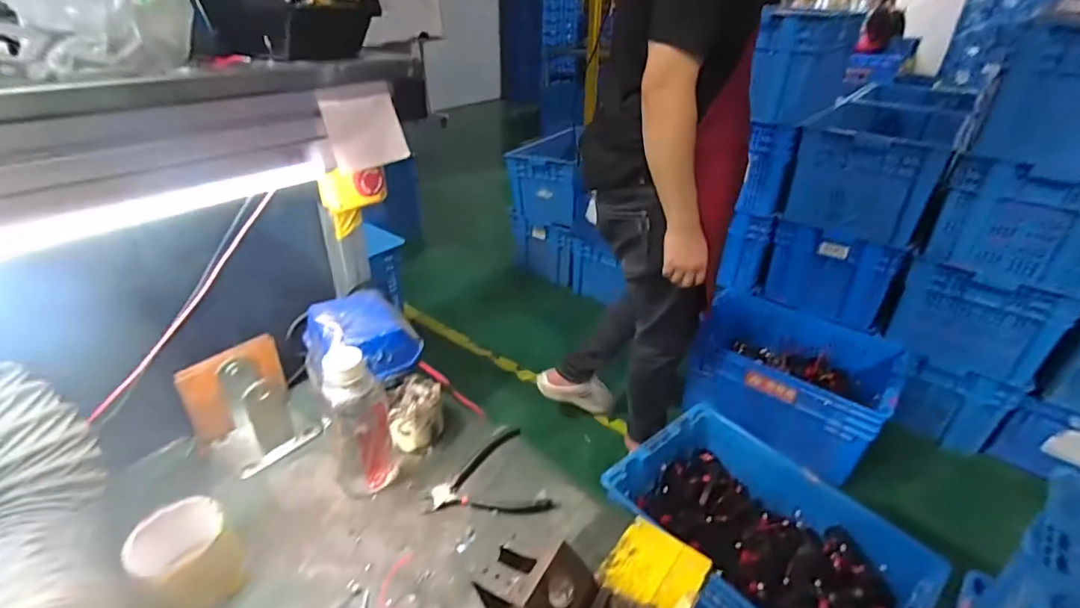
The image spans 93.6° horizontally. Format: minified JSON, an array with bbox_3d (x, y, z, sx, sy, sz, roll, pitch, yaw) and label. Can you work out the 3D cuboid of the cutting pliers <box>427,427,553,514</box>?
[{"bbox_3d":[-0.058,0.204,0.626,0.144,0.019,0.111,1,32,0],"label":"cutting pliers"}]

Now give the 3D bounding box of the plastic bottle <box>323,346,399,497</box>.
[{"bbox_3d":[-0.203,0.143,0.574,0.069,0.177,0.061,-15,35,-24],"label":"plastic bottle"}]

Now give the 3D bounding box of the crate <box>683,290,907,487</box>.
[{"bbox_3d":[0.797,0.208,1.665,0.572,0.277,0.454,23,38,31],"label":"crate"}]

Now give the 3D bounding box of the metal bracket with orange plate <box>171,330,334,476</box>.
[{"bbox_3d":[-0.368,0.132,0.640,0.097,0.125,0.113,28,41,36],"label":"metal bracket with orange plate"}]

